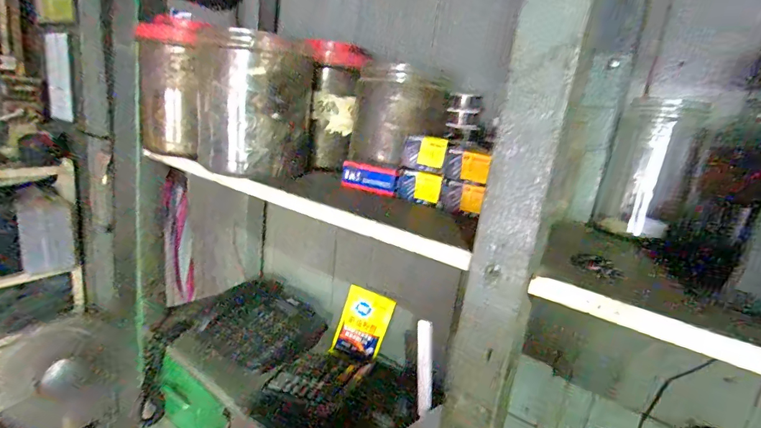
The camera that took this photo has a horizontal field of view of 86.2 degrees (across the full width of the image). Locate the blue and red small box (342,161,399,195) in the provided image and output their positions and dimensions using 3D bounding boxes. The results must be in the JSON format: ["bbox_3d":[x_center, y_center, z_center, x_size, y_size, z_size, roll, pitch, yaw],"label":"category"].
[{"bbox_3d":[-0.014,-0.044,0.503,0.073,0.029,0.024,12,16,19],"label":"blue and red small box"}]

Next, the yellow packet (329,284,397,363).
[{"bbox_3d":[-0.033,0.195,0.719,0.094,0.117,0.012,15,-12,34],"label":"yellow packet"}]

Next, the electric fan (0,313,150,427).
[{"bbox_3d":[-1.088,0.754,1.451,0.452,0.634,0.387,-9,21,-44],"label":"electric fan"}]

